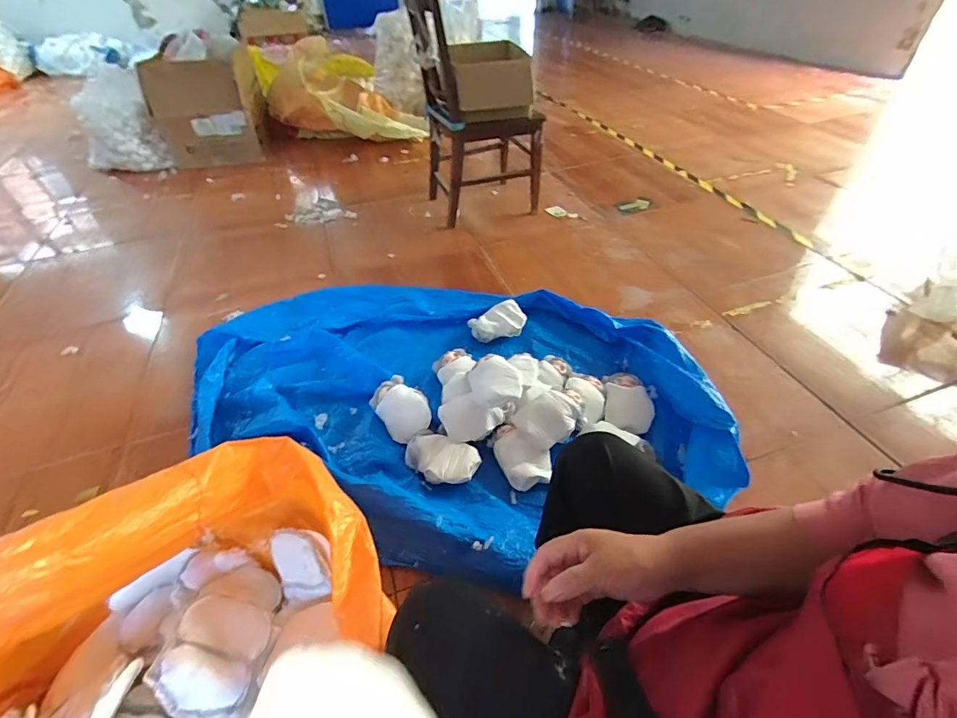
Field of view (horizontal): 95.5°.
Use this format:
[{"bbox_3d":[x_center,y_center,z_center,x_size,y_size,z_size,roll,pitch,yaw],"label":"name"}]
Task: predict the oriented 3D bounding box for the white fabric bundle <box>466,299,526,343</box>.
[{"bbox_3d":[0.063,-0.122,1.419,0.183,0.061,0.116,-11,47,-10],"label":"white fabric bundle"}]

